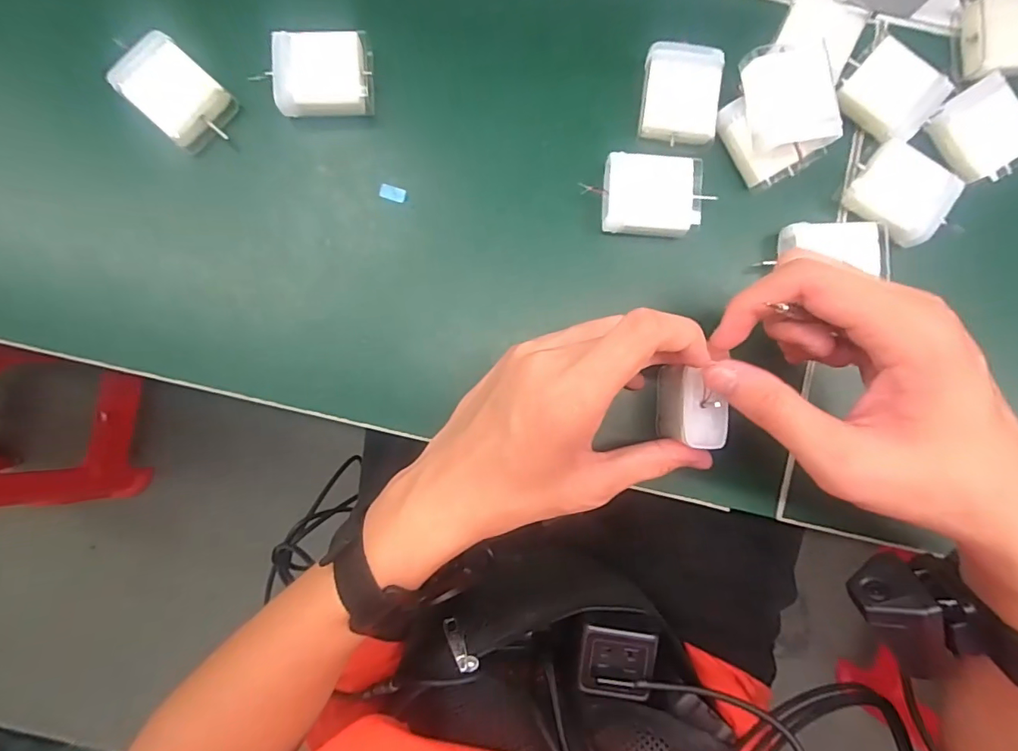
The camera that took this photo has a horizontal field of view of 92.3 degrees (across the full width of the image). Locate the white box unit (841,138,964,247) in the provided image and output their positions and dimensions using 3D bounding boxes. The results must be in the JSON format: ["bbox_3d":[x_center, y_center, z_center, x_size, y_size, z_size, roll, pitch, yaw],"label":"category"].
[{"bbox_3d":[0.218,-0.100,0.272,0.049,0.018,0.042,42,87,2],"label":"white box unit"}]

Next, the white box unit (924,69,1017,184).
[{"bbox_3d":[0.263,-0.135,0.270,0.045,0.010,0.049,-34,87,-2],"label":"white box unit"}]

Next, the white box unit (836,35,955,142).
[{"bbox_3d":[0.213,-0.158,0.273,0.047,0.012,0.043,44,87,2],"label":"white box unit"}]

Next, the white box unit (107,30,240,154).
[{"bbox_3d":[-0.183,-0.155,0.271,0.051,0.029,0.040,40,87,2],"label":"white box unit"}]

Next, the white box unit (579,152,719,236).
[{"bbox_3d":[0.076,-0.100,0.274,0.059,0.018,0.041,5,86,0],"label":"white box unit"}]

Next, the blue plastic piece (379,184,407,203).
[{"bbox_3d":[-0.066,-0.105,0.279,0.015,0.004,0.009,19,86,1],"label":"blue plastic piece"}]

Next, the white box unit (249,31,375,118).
[{"bbox_3d":[-0.104,-0.168,0.274,0.056,0.021,0.043,-3,86,-1],"label":"white box unit"}]

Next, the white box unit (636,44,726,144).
[{"bbox_3d":[0.096,-0.157,0.273,0.041,0.011,0.051,4,86,0],"label":"white box unit"}]

